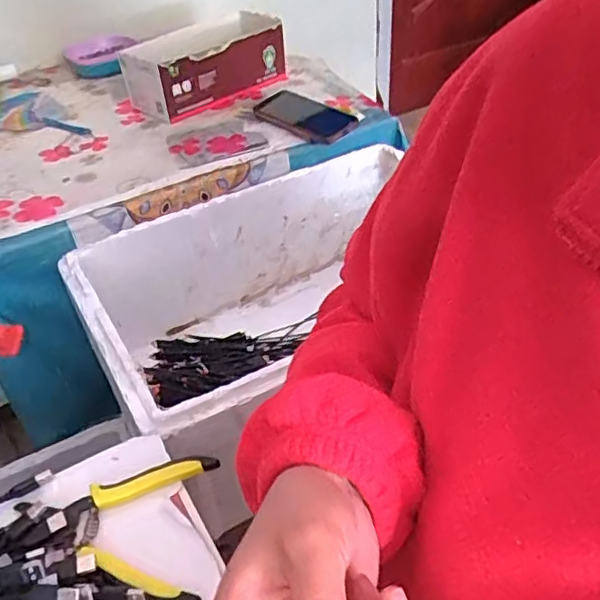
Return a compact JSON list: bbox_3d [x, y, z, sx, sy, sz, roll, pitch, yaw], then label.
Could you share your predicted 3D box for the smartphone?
[{"bbox_3d":[0.003,-0.290,0.945,0.091,0.016,0.180,-32,48,-28],"label":"smartphone"}]

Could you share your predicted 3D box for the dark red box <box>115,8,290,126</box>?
[{"bbox_3d":[-0.158,-0.399,1.016,0.273,0.097,0.128,-34,49,-30],"label":"dark red box"}]

